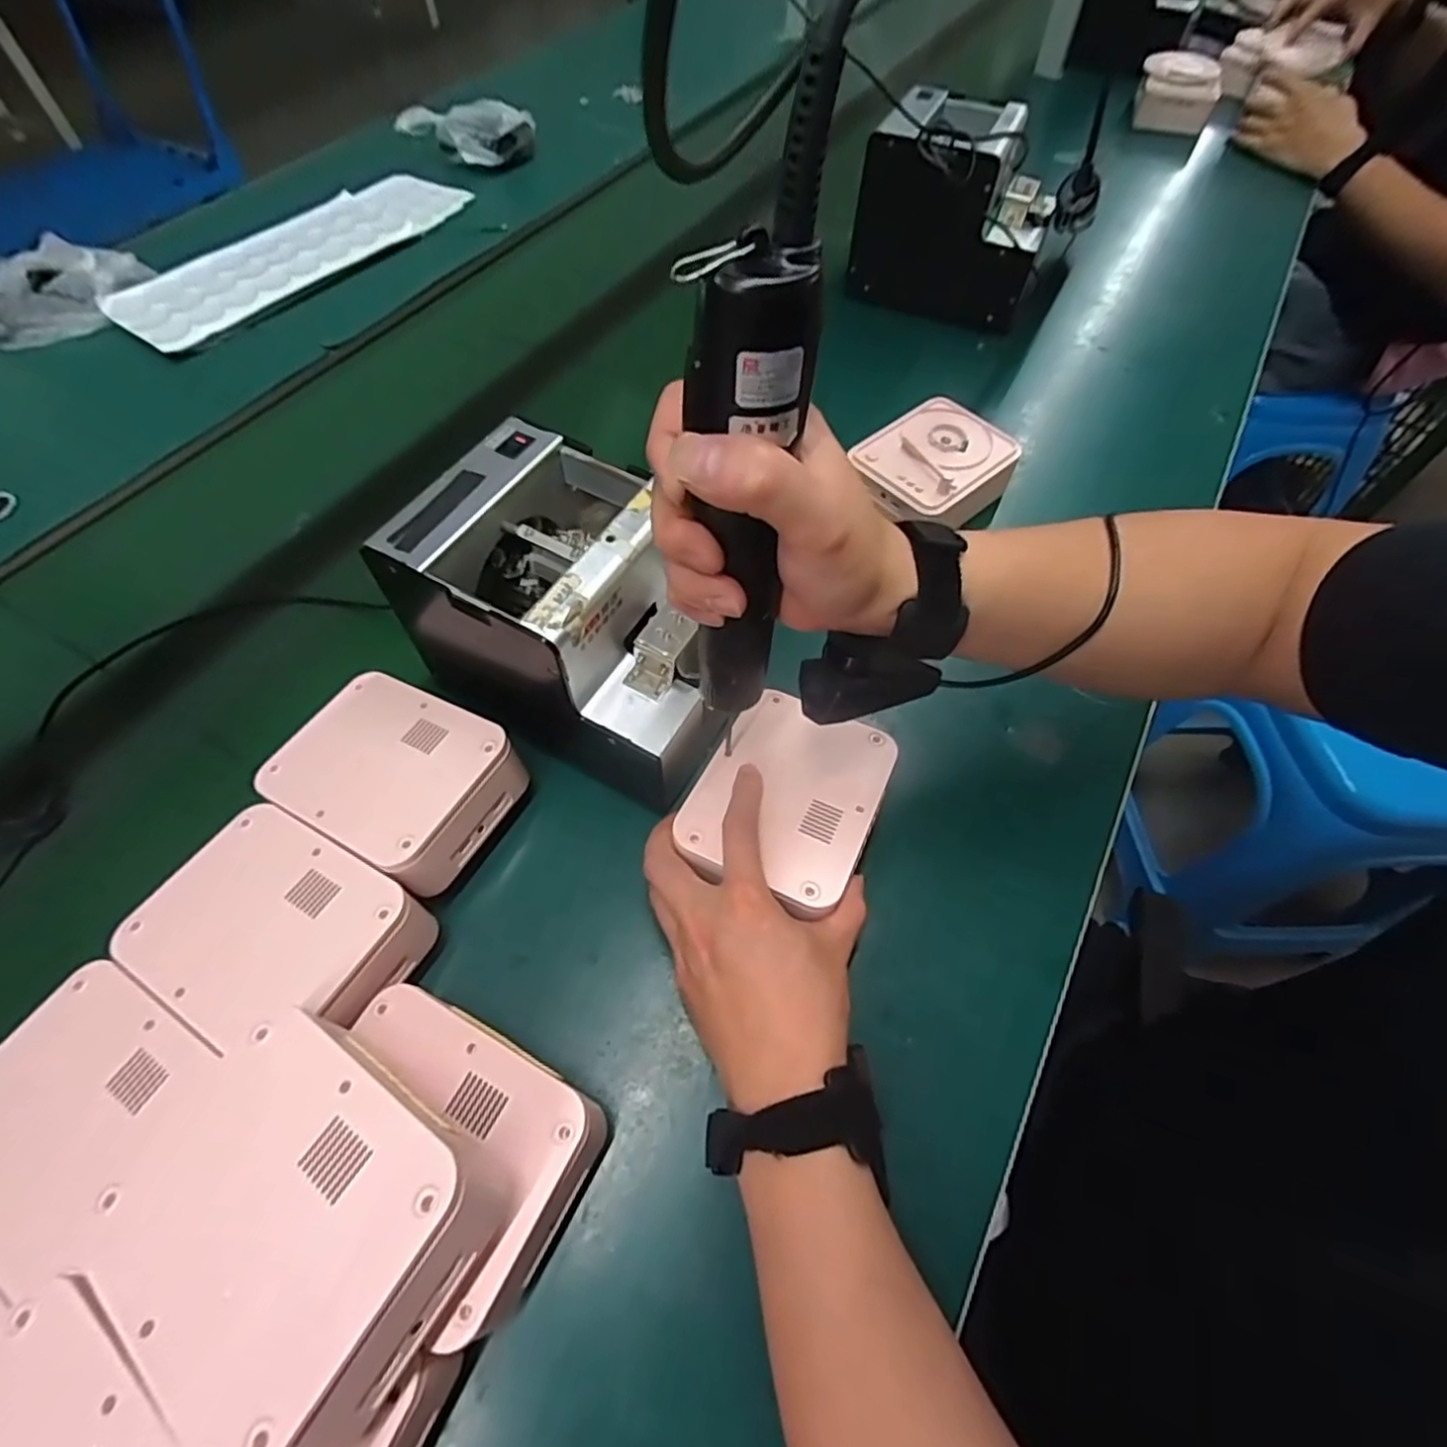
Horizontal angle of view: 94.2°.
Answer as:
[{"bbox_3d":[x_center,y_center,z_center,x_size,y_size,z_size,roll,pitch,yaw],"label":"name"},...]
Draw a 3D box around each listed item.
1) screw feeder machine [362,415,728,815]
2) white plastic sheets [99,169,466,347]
[{"bbox_3d":[-0.080,-0.062,0.413,0.167,0.159,0.128,29,64,17],"label":"screw feeder machine"},{"bbox_3d":[-0.508,-0.578,0.820,0.180,0.028,0.441,33,65,22],"label":"white plastic sheets"}]

